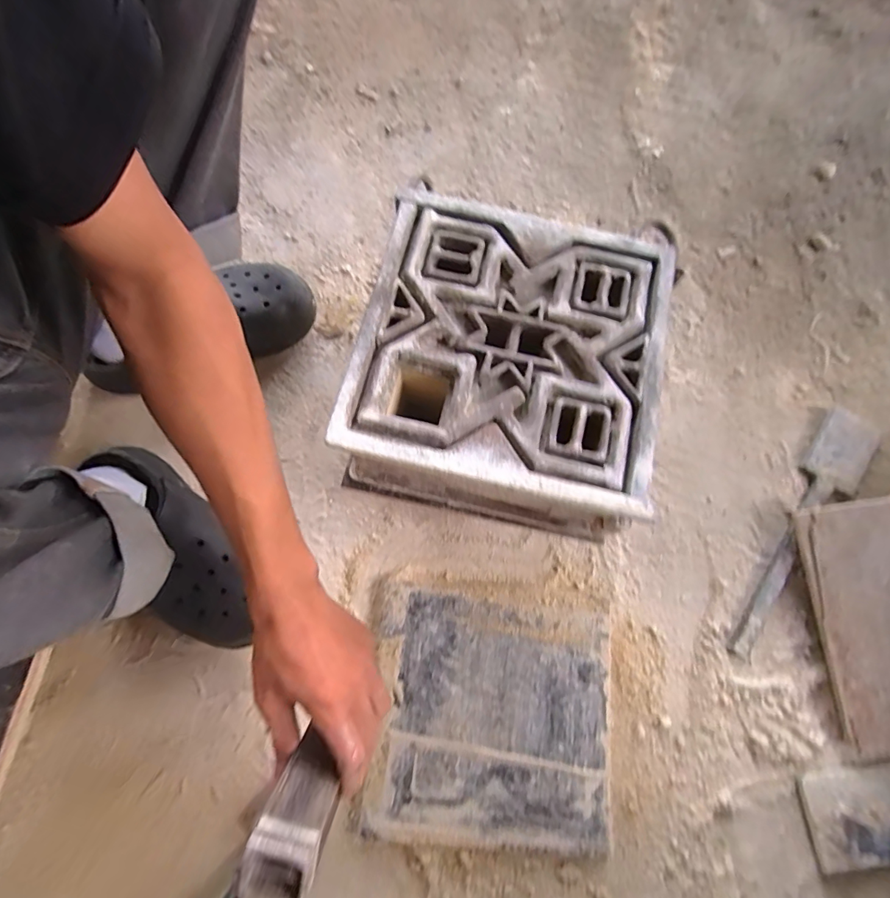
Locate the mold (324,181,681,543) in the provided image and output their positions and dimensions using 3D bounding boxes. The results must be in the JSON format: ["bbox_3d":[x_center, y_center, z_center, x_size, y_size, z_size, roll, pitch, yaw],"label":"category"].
[{"bbox_3d":[0.051,-0.067,0.395,0.226,0.119,0.236,12,77,5],"label":"mold"}]

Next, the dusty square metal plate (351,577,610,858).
[{"bbox_3d":[0.046,0.284,0.497,0.251,0.017,0.242,6,76,0],"label":"dusty square metal plate"}]

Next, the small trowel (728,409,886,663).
[{"bbox_3d":[0.418,0.092,0.542,0.072,0.015,0.331,35,78,7],"label":"small trowel"}]

